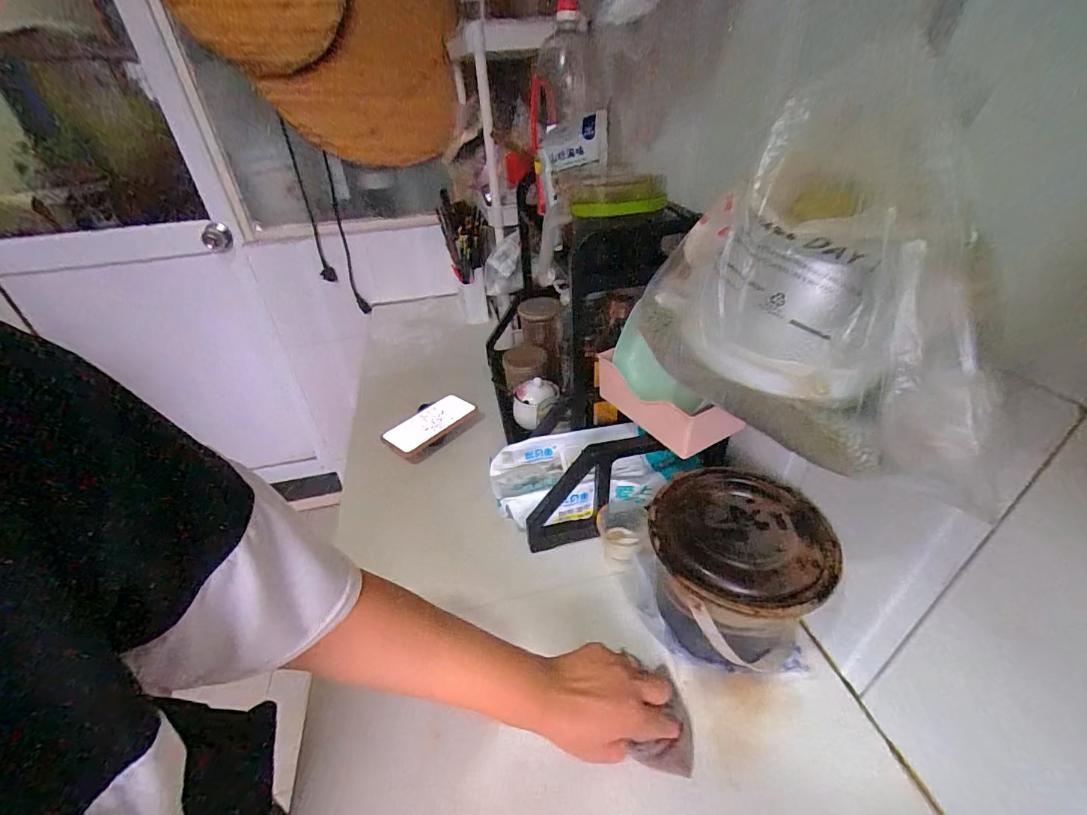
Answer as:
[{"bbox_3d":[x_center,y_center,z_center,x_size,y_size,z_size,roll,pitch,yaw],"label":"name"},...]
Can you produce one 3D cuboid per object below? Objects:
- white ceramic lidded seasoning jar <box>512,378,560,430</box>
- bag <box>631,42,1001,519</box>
[{"bbox_3d":[-0.015,-0.007,0.788,0.062,0.074,0.061,-2,35,2],"label":"white ceramic lidded seasoning jar"},{"bbox_3d":[0.166,-0.079,0.293,0.198,0.189,0.161,6,36,13],"label":"bag"}]

